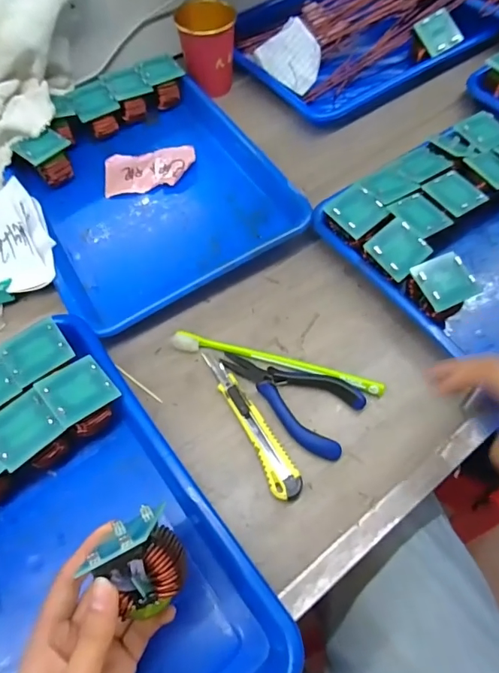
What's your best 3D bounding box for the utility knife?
[{"bbox_3d":[-0.001,0.069,0.367,0.023,0.013,0.138,-27,65,-13],"label":"utility knife"}]

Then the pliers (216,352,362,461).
[{"bbox_3d":[0.034,0.045,0.380,0.123,0.013,0.064,33,68,17],"label":"pliers"}]

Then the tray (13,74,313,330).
[{"bbox_3d":[-0.104,-0.149,0.480,0.247,0.044,0.281,-29,65,-13],"label":"tray"}]

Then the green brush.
[{"bbox_3d":[0.023,0.023,0.393,0.187,0.014,0.016,13,63,8],"label":"green brush"}]

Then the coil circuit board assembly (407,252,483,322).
[{"bbox_3d":[0.165,-0.038,0.396,0.047,0.050,0.044,-22,64,-10],"label":"coil circuit board assembly"}]

